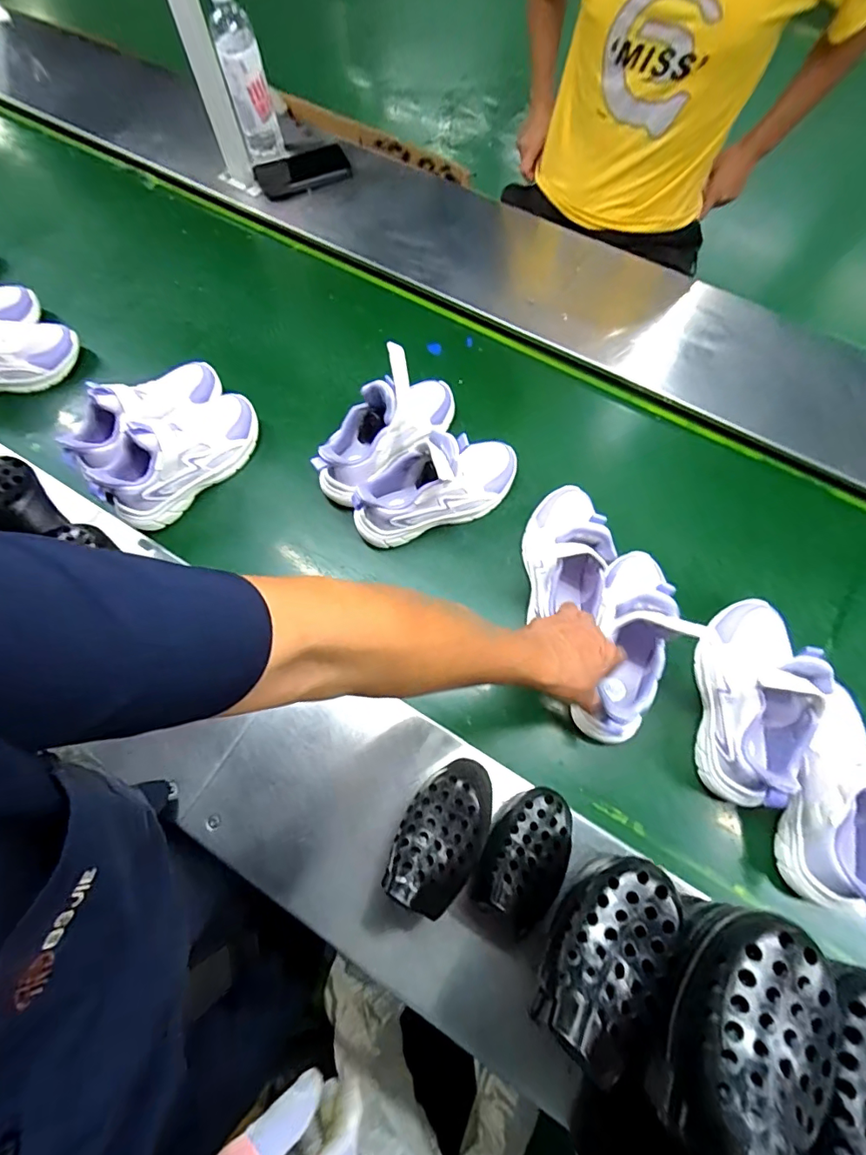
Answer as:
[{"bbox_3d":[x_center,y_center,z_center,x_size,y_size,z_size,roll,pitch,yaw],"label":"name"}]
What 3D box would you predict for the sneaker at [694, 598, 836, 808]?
[{"bbox_3d":[0.356,0.125,0.545,0.083,0.123,0.229,9,70,3],"label":"sneaker"}]

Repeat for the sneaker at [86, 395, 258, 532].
[{"bbox_3d":[-0.339,-0.170,0.674,0.086,0.123,0.229,37,74,12],"label":"sneaker"}]

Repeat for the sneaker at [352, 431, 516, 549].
[{"bbox_3d":[0.009,-0.122,0.637,0.230,0.135,0.084,-19,71,-7],"label":"sneaker"}]

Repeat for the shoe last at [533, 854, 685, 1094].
[{"bbox_3d":[0.132,0.271,0.357,0.074,0.045,0.133,36,74,12],"label":"shoe last"}]

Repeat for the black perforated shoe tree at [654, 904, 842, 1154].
[{"bbox_3d":[0.212,0.296,0.321,0.087,0.074,0.140,22,71,8],"label":"black perforated shoe tree"}]

